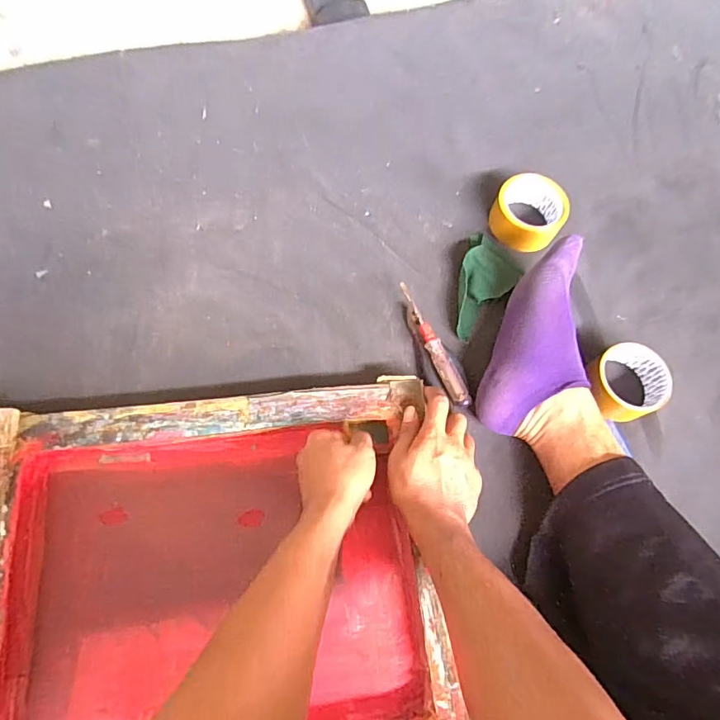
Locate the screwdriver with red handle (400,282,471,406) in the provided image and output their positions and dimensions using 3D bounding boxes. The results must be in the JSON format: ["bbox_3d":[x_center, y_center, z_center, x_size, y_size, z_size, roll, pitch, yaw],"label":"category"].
[{"bbox_3d":[0.087,-0.017,0.594,0.022,0.028,0.165,-25,73,-10],"label":"screwdriver with red handle"}]

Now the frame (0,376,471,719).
[{"bbox_3d":[-0.150,0.221,0.488,0.455,0.058,0.373,-6,71,-4],"label":"frame"}]

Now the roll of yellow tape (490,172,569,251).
[{"bbox_3d":[0.224,-0.195,0.652,0.092,0.053,0.098,1,70,-2],"label":"roll of yellow tape"}]

